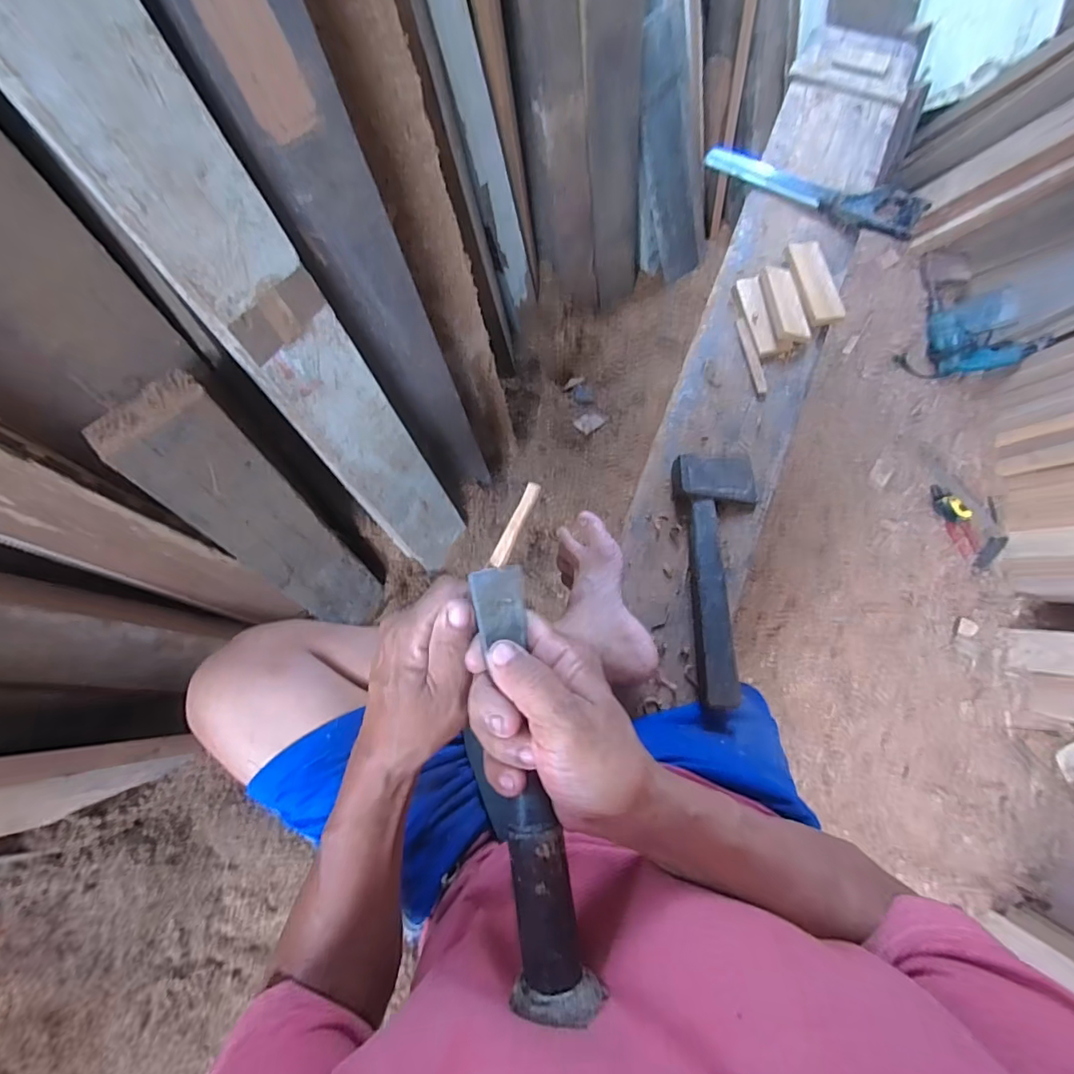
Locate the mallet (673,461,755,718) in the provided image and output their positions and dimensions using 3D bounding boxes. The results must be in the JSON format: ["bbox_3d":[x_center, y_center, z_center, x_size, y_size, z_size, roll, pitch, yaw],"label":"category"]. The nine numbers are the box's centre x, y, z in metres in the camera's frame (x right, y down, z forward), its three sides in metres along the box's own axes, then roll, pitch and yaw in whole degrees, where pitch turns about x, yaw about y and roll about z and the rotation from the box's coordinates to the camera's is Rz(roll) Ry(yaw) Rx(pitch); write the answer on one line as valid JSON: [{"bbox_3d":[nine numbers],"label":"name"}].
[{"bbox_3d":[0.252,0.046,0.672,0.109,0.051,0.323,-3,78,-2],"label":"mallet"}]

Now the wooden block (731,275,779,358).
[{"bbox_3d":[0.329,-0.333,0.780,0.039,0.017,0.132,-8,78,-3],"label":"wooden block"}]

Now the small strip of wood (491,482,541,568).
[{"bbox_3d":[-0.013,-0.007,0.303,0.009,0.005,0.054,27,105,5],"label":"small strip of wood"}]

